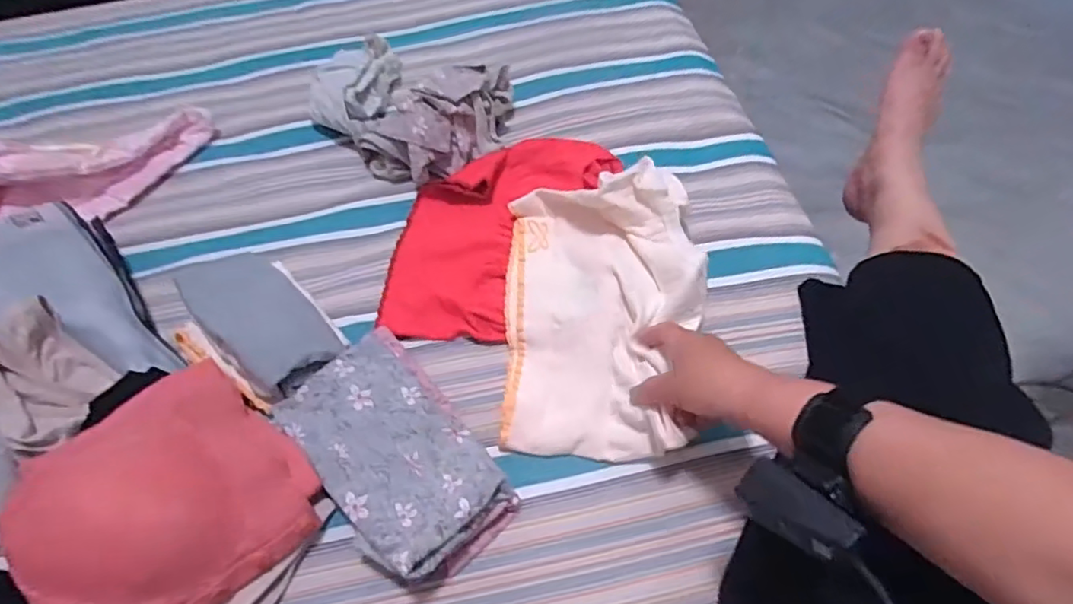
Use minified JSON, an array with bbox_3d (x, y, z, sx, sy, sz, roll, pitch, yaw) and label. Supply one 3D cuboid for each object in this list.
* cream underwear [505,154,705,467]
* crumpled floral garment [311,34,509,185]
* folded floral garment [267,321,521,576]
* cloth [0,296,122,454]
[{"bbox_3d":[0.064,-0.004,0.552,0.179,0.076,0.285,0,57,4],"label":"cream underwear"},{"bbox_3d":[-0.173,-0.262,0.741,0.270,0.080,0.185,30,64,21],"label":"crumpled floral garment"},{"bbox_3d":[-0.120,0.118,0.485,0.119,0.034,0.207,-36,62,-18],"label":"folded floral garment"},{"bbox_3d":[-0.429,0.063,0.511,0.124,0.037,0.089,46,36,3],"label":"cloth"}]

